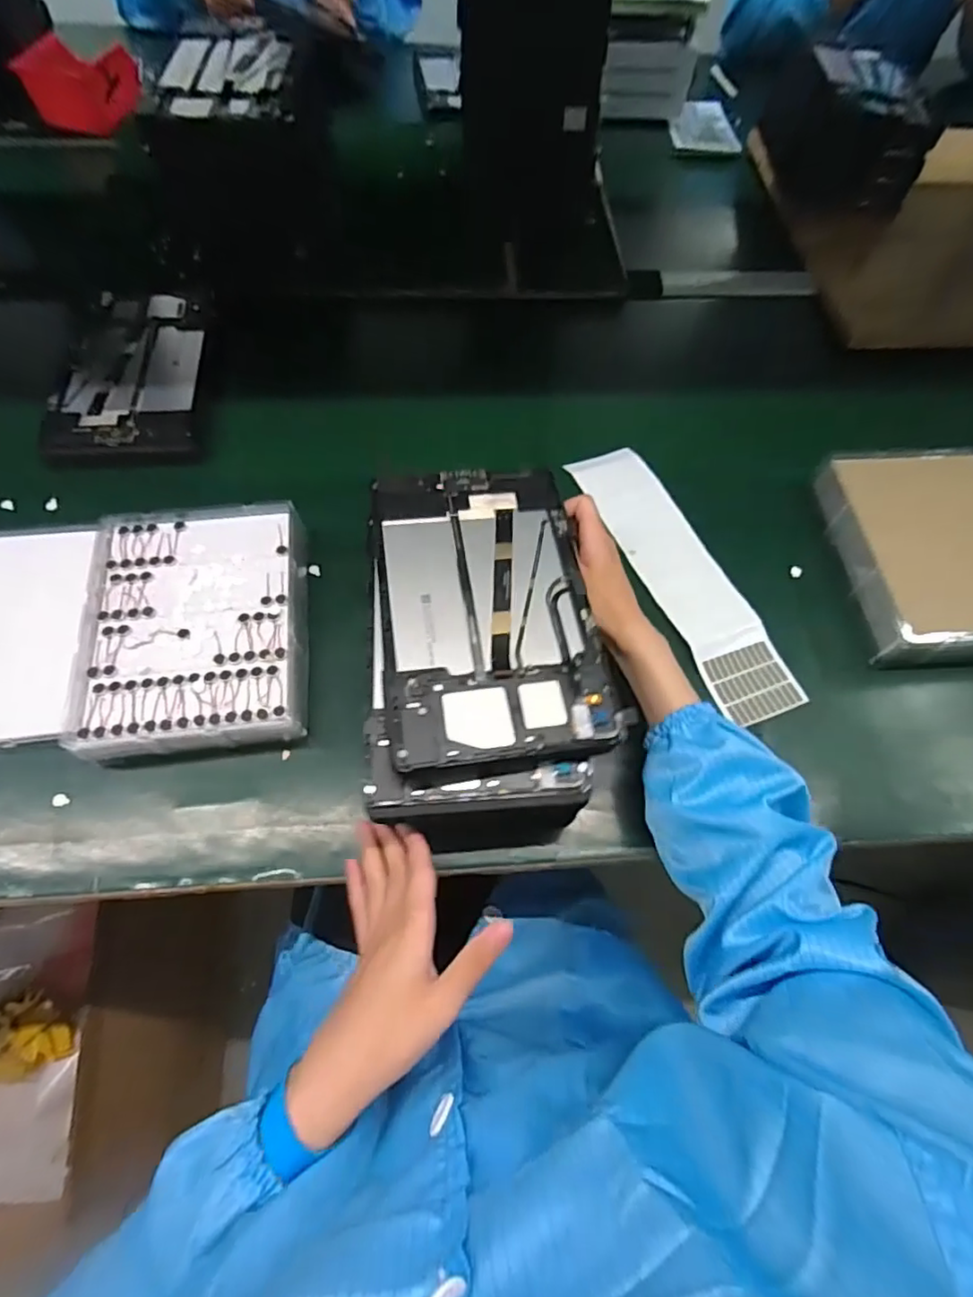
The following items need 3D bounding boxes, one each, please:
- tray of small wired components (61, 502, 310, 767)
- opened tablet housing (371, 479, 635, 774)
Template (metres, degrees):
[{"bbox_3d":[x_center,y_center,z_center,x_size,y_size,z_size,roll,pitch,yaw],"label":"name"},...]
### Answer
[{"bbox_3d":[-0.243,-0.016,0.511,0.172,0.043,0.223,-4,65,-5],"label":"tray of small wired components"},{"bbox_3d":[0.000,-0.035,0.434,0.150,0.012,0.236,-8,65,-6],"label":"opened tablet housing"}]

